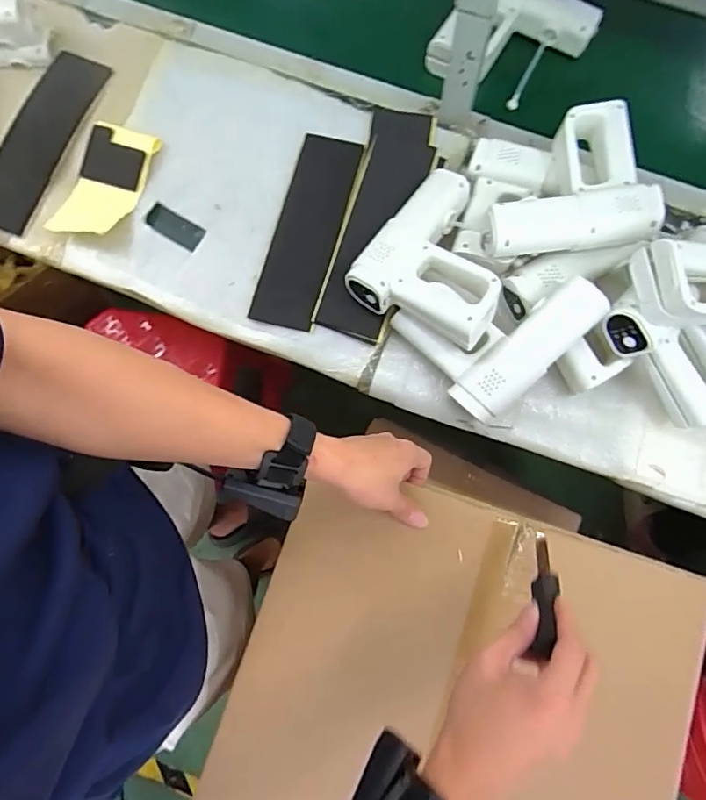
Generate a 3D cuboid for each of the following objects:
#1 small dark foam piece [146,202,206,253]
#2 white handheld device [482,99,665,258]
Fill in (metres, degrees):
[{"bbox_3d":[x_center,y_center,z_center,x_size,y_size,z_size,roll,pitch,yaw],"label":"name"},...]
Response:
[{"bbox_3d":[-0.264,-0.256,0.765,0.082,0.016,0.040,30,81,6],"label":"small dark foam piece"},{"bbox_3d":[0.275,-0.279,0.671,0.217,0.073,0.178,-4,79,0],"label":"white handheld device"}]

